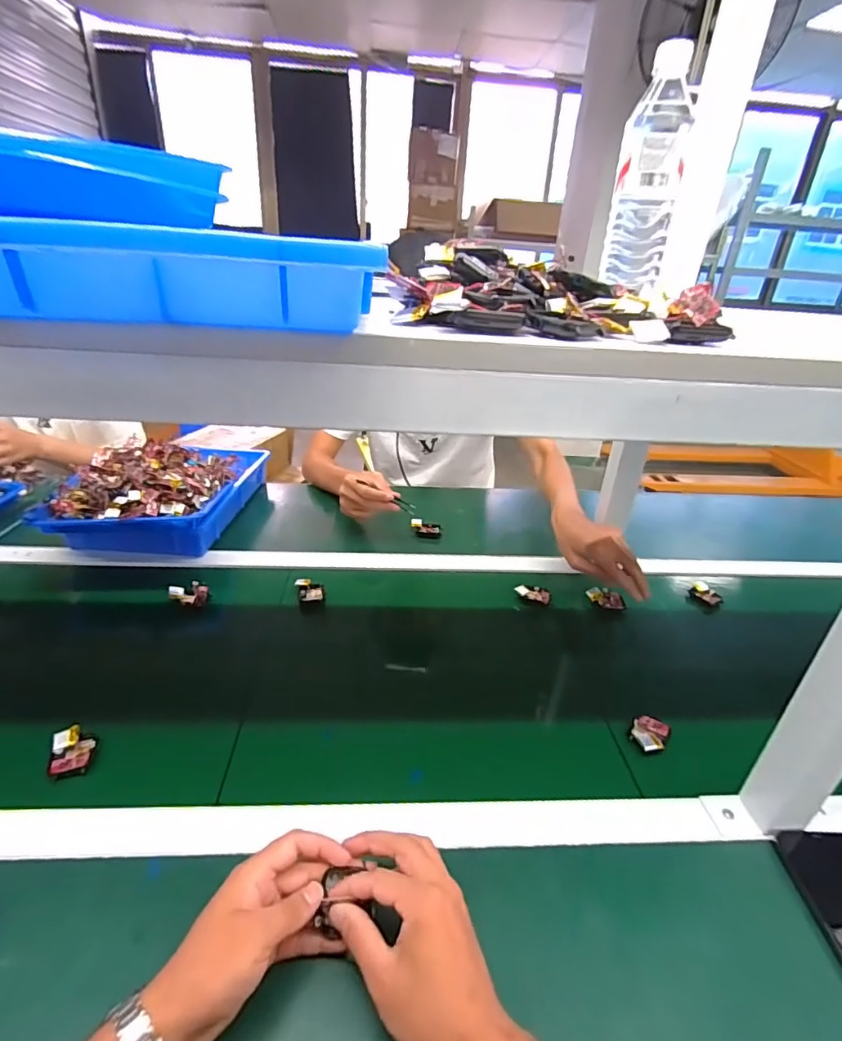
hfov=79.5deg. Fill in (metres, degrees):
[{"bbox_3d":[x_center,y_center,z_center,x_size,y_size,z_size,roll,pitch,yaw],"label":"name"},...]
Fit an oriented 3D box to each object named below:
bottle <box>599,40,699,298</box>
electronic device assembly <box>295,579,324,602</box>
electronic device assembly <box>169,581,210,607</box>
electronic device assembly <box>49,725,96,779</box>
[{"bbox_3d":[0.224,-0.336,0.500,0.064,0.203,0.074,12,29,15],"label":"bottle"},{"bbox_3d":[-0.167,0.103,0.761,0.037,0.015,0.046,-8,31,-21],"label":"electronic device assembly"},{"bbox_3d":[-0.333,0.107,0.725,0.050,0.028,0.028,0,29,-7],"label":"electronic device assembly"},{"bbox_3d":[-0.344,0.227,0.499,0.034,0.015,0.049,-10,31,-24],"label":"electronic device assembly"}]

